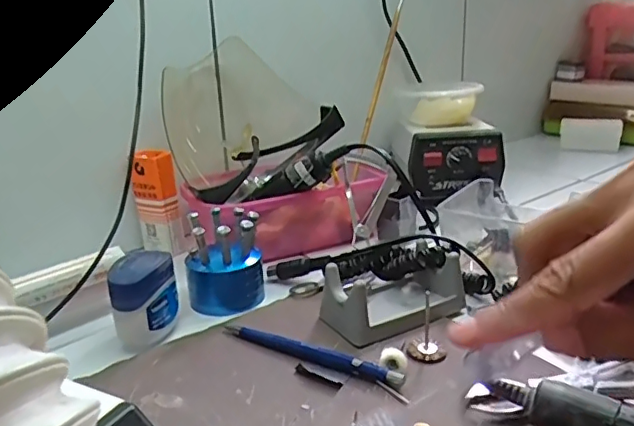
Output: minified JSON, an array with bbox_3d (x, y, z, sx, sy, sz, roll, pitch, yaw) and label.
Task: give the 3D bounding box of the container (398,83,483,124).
[{"bbox_3d":[0.152,-0.135,0.692,0.091,0.043,0.091,-2,19,1],"label":"container"}]

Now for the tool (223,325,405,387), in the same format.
[{"bbox_3d":[-0.007,0.088,0.364,0.134,0.010,0.009,10,23,31],"label":"tool"}]

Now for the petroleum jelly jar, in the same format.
[{"bbox_3d":[-0.118,0.059,0.393,0.042,0.055,0.042,-7,20,-12],"label":"petroleum jelly jar"}]

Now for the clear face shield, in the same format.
[{"bbox_3d":[-0.069,-0.090,0.554,0.162,0.123,0.101,-18,24,-37],"label":"clear face shield"}]

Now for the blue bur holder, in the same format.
[{"bbox_3d":[-0.071,0.035,0.441,0.051,0.064,0.056,11,24,32],"label":"blue bur holder"}]

